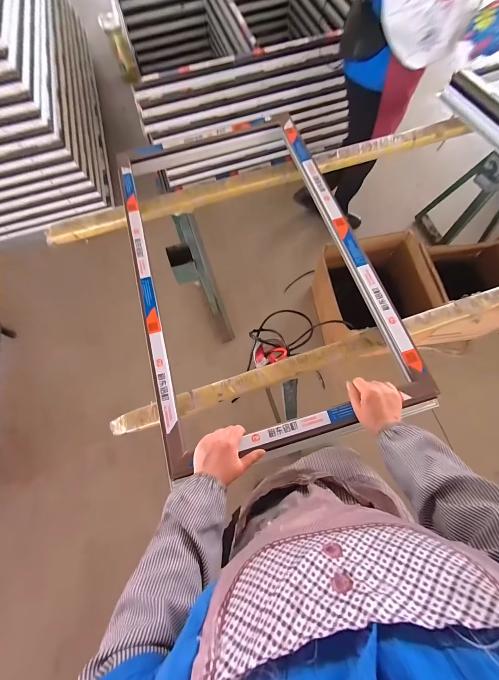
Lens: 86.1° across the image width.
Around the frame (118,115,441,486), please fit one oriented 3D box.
[{"bbox_3d":[-0.011,-0.228,0.708,0.569,0.053,0.987,-16,69,-3],"label":"frame"}]

